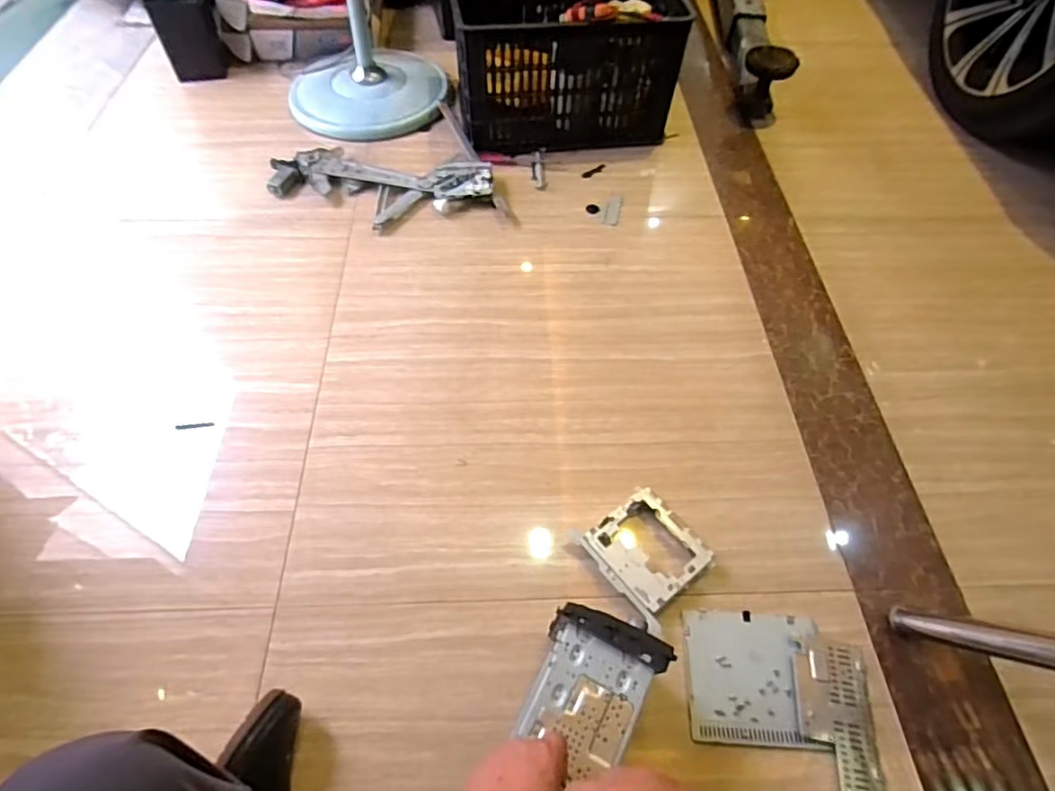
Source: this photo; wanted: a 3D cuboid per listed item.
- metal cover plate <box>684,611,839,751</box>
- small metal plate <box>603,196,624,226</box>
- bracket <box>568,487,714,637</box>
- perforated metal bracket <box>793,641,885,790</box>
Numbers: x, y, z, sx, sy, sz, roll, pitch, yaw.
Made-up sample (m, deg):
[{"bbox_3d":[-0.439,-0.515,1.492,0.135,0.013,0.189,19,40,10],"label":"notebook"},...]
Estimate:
[{"bbox_3d":[0.293,0.361,0.758,0.173,0.004,0.154,3,56,1],"label":"metal cover plate"},{"bbox_3d":[0.183,-0.395,1.257,0.032,0.004,0.089,13,60,7],"label":"small metal plate"},{"bbox_3d":[0.169,0.223,0.828,0.142,0.033,0.163,-31,62,-19],"label":"bracket"},{"bbox_3d":[0.387,0.399,0.734,0.094,0.009,0.170,6,57,3],"label":"perforated metal bracket"}]

